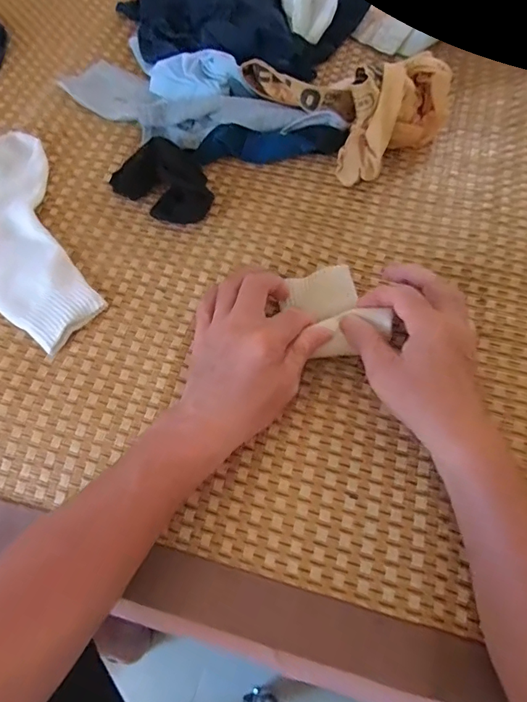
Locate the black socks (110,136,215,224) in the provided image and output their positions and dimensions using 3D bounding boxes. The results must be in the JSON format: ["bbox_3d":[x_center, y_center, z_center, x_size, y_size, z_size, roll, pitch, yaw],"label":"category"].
[{"bbox_3d":[-0.101,-0.180,0.478,0.105,0.023,0.076,33,71,13],"label":"black socks"}]

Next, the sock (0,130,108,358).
[{"bbox_3d":[-0.258,-0.112,0.468,0.116,0.023,0.261,-25,69,-9],"label":"sock"}]

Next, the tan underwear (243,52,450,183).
[{"bbox_3d":[0.106,-0.294,0.505,0.173,0.078,0.181,-42,73,-15],"label":"tan underwear"}]

